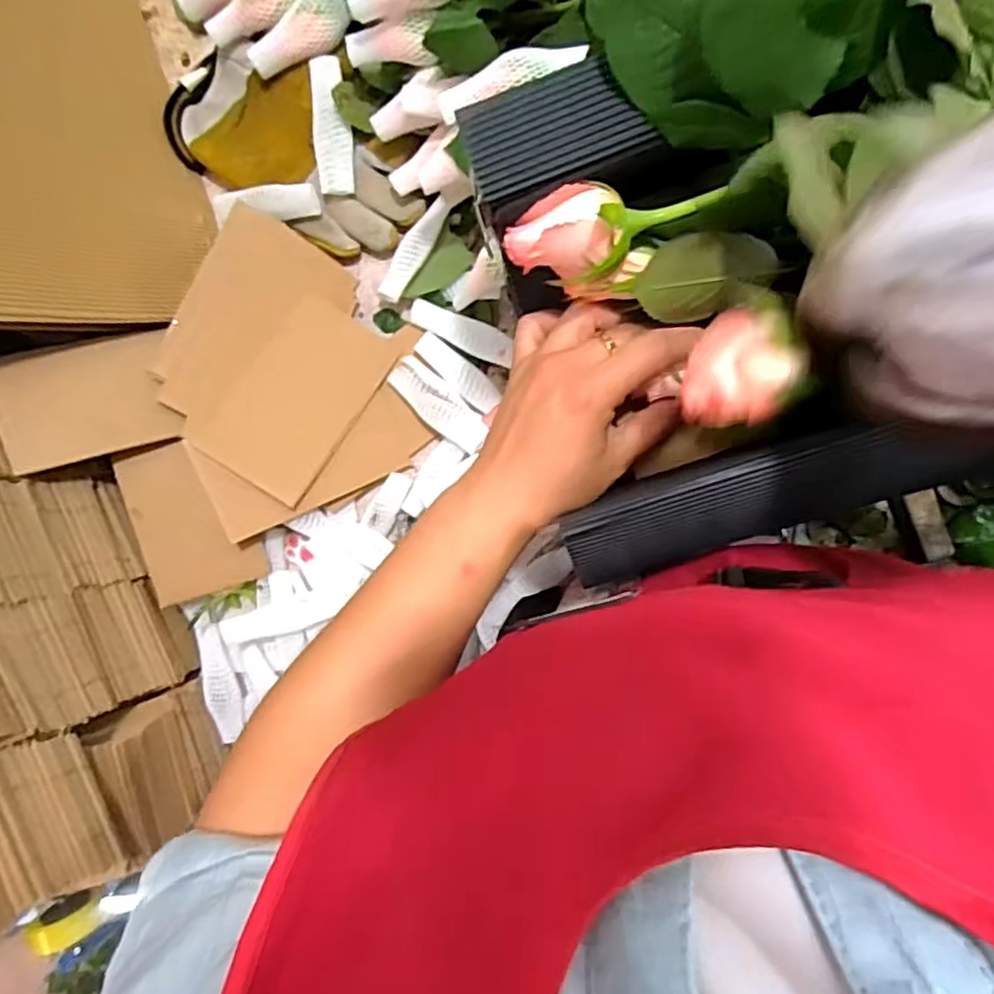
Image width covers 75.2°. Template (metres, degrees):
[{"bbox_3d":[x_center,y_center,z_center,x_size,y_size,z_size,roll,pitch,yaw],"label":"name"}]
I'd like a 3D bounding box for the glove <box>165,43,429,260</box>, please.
[{"bbox_3d":[-0.151,-0.256,0.473,0.204,0.030,0.095,31,97,3],"label":"glove"}]

